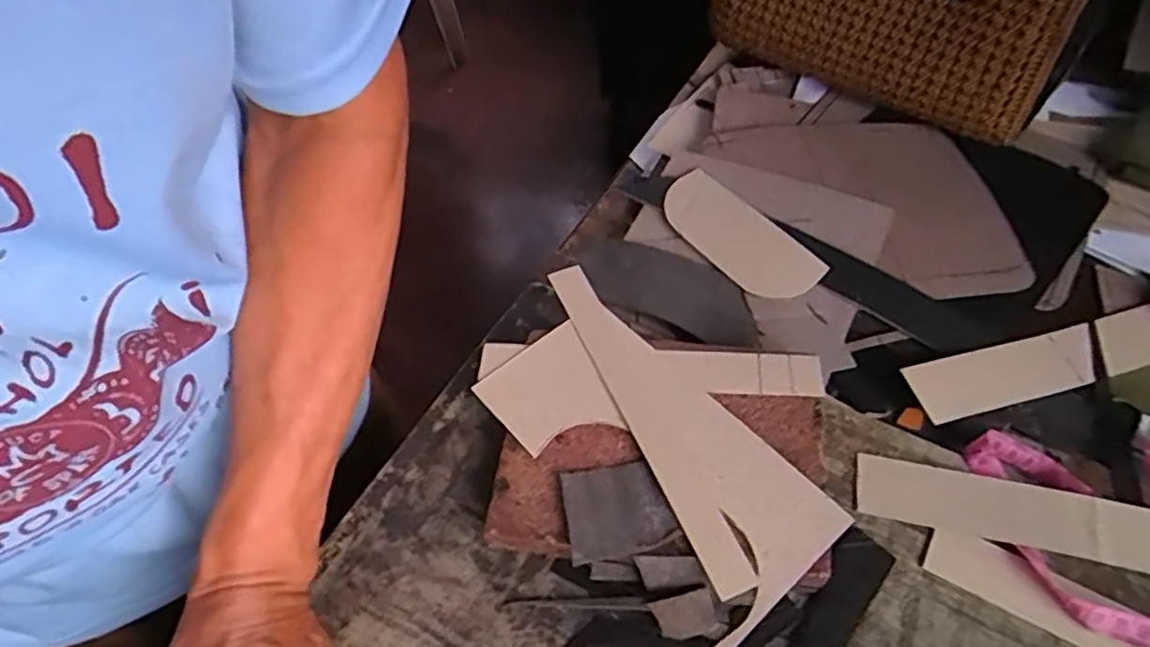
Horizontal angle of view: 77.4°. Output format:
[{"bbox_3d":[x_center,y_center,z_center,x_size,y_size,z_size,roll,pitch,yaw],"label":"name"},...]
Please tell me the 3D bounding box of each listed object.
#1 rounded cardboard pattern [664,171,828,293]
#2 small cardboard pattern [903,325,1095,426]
[{"bbox_3d":[0.116,-0.064,0.525,0.052,0.006,0.135,-36,57,-10],"label":"rounded cardboard pattern"},{"bbox_3d":[0.275,0.031,0.455,0.137,0.006,0.038,-11,68,-15],"label":"small cardboard pattern"}]

